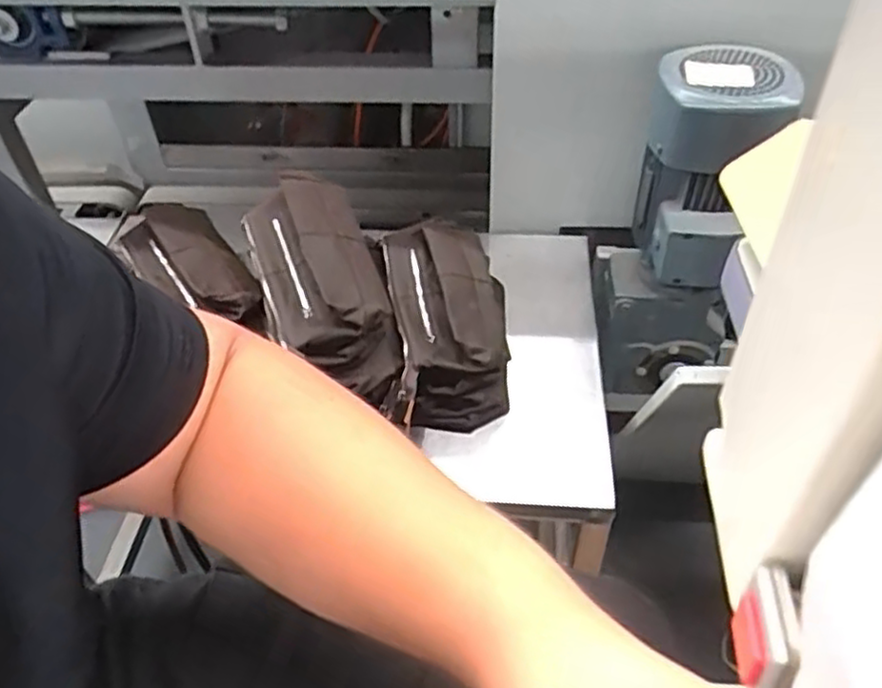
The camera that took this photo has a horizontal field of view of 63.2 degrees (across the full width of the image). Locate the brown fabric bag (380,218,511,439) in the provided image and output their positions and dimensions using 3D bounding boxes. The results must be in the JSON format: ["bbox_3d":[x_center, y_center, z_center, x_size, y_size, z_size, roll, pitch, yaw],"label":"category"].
[{"bbox_3d":[0.007,-0.040,0.896,0.149,0.088,0.289,-3,45,-1],"label":"brown fabric bag"}]

